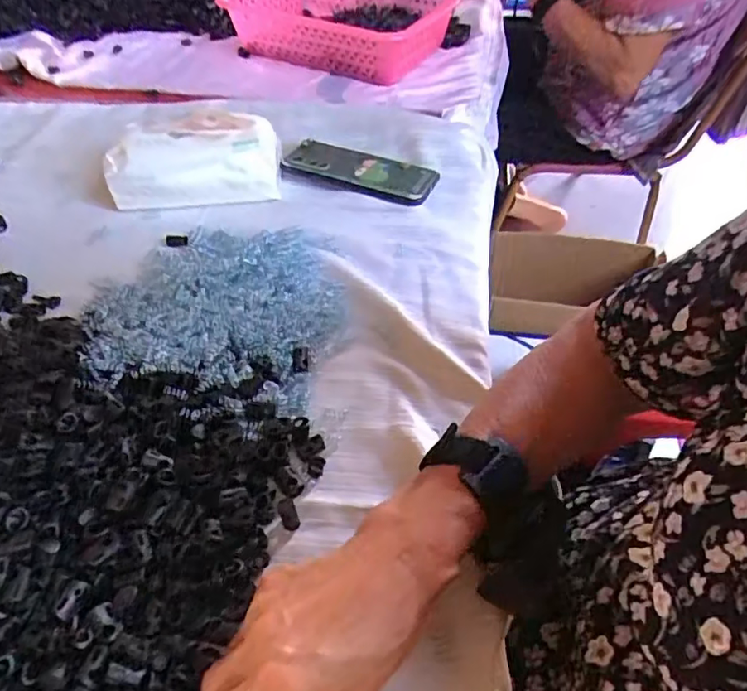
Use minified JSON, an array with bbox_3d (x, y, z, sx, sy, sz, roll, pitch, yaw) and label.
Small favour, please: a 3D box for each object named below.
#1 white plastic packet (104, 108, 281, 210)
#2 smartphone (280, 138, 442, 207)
[{"bbox_3d":[-0.182,-0.192,0.583,0.165,0.067,0.085,-8,50,-5],"label":"white plastic packet"},{"bbox_3d":[-0.014,-0.185,0.607,0.158,0.013,0.074,18,51,9],"label":"smartphone"}]

